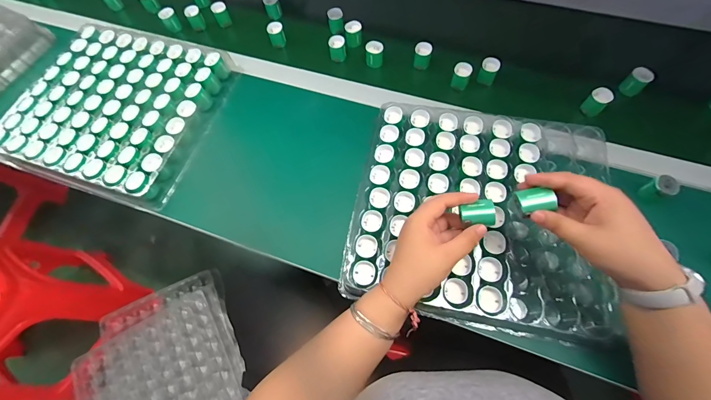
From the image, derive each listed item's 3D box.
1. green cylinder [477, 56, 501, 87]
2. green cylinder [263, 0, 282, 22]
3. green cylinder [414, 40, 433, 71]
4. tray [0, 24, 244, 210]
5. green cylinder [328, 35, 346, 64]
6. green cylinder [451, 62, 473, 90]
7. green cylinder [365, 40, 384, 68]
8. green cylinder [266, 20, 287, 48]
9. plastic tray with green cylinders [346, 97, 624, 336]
[{"bbox_3d":[0.234,-0.226,0.579,0.028,0.037,0.030,-1,68,3],"label":"green cylinder"},{"bbox_3d":[-0.170,-0.399,0.682,0.032,0.039,0.031,-17,68,-4],"label":"green cylinder"},{"bbox_3d":[0.122,-0.264,0.605,0.031,0.033,0.037,14,69,9],"label":"green cylinder"},{"bbox_3d":[-0.423,-0.168,0.592,0.327,0.040,0.301,18,70,10],"label":"tray"},{"bbox_3d":[-0.034,-0.286,0.624,0.030,0.036,0.031,-9,68,-1],"label":"green cylinder"},{"bbox_3d":[0.187,-0.220,0.584,0.028,0.041,0.031,19,70,10],"label":"green cylinder"},{"bbox_3d":[0.036,-0.271,0.617,0.031,0.039,0.029,-3,68,2],"label":"green cylinder"},{"bbox_3d":[-0.156,-0.327,0.654,0.030,0.033,0.032,-20,68,-5],"label":"green cylinder"},{"bbox_3d":[0.174,0.008,0.469,0.341,0.039,0.305,9,69,7],"label":"plastic tray with green cylinders"}]

